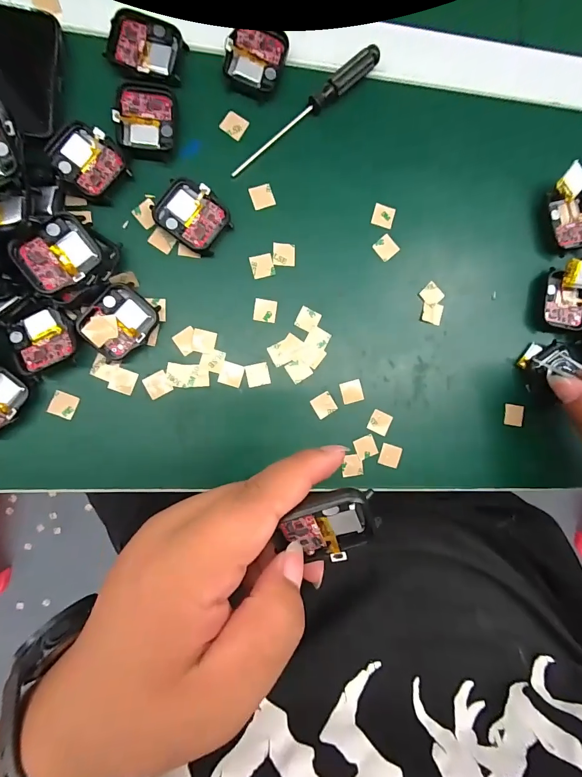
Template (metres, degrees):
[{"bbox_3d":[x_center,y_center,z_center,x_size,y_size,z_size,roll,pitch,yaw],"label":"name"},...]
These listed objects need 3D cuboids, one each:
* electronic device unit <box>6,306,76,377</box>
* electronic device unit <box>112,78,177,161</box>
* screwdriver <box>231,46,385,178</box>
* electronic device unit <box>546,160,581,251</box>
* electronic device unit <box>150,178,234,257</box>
[{"bbox_3d":[-0.154,-0.031,0.227,0.036,0.009,0.038,-25,94,-8],"label":"electronic device unit"},{"bbox_3d":[-0.094,-0.173,0.237,0.035,0.006,0.047,3,90,-9],"label":"electronic device unit"},{"bbox_3d":[0.010,-0.190,0.252,0.131,0.012,0.012,-41,96,-6],"label":"screwdriver"},{"bbox_3d":[0.211,-0.134,0.277,0.036,0.022,0.055,-17,93,-8],"label":"electronic device unit"},{"bbox_3d":[-0.065,-0.113,0.243,0.046,0.010,0.037,38,85,-8],"label":"electronic device unit"}]

